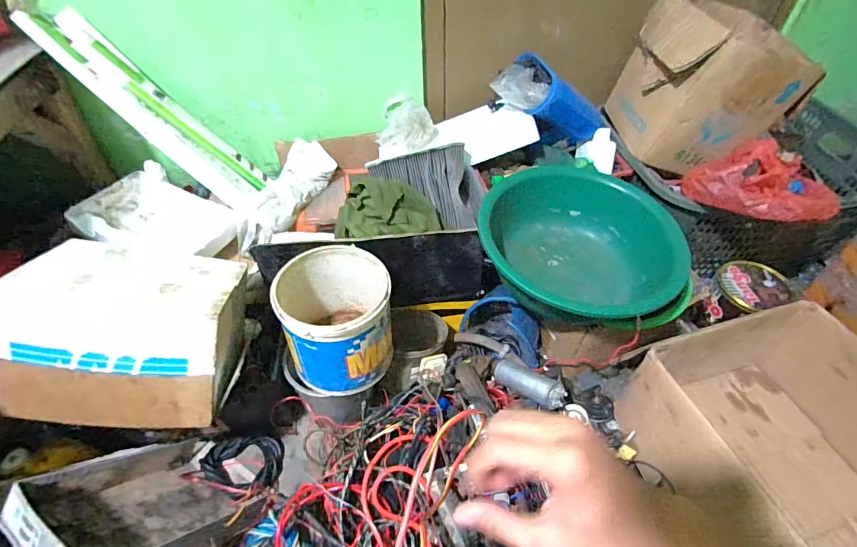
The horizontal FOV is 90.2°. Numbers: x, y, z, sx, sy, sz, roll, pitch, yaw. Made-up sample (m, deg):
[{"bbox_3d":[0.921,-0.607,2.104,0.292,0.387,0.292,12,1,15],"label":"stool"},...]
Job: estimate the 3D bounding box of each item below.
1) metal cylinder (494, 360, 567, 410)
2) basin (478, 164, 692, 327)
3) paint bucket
[{"bbox_3d":[0.185,0.205,0.811,0.050,0.039,0.155,-37,30,-27],"label":"metal cylinder"},{"bbox_3d":[0.263,-0.052,0.825,0.342,0.149,0.349,-1,48,1],"label":"basin"},{"bbox_3d":[-0.150,0.079,0.732,0.182,0.185,0.177,-1,48,1],"label":"paint bucket"}]

